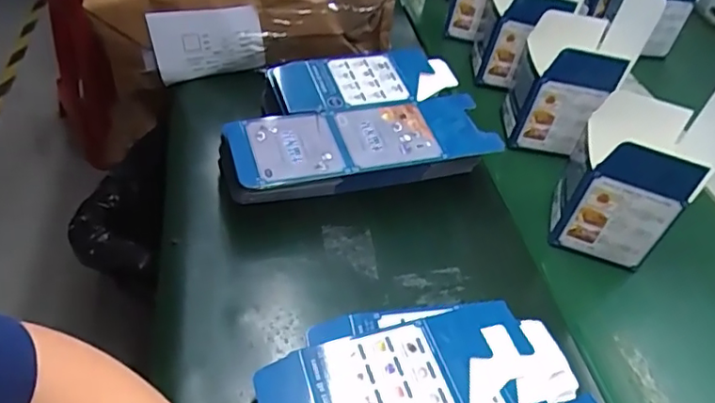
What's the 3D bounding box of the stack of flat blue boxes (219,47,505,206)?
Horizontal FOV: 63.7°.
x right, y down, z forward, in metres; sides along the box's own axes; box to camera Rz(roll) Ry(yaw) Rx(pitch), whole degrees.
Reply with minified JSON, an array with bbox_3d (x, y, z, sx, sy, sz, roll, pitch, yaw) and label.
[{"bbox_3d":[-0.011,-0.076,0.565,0.244,0.062,0.166,-10,55,-16],"label":"stack of flat blue boxes"}]

